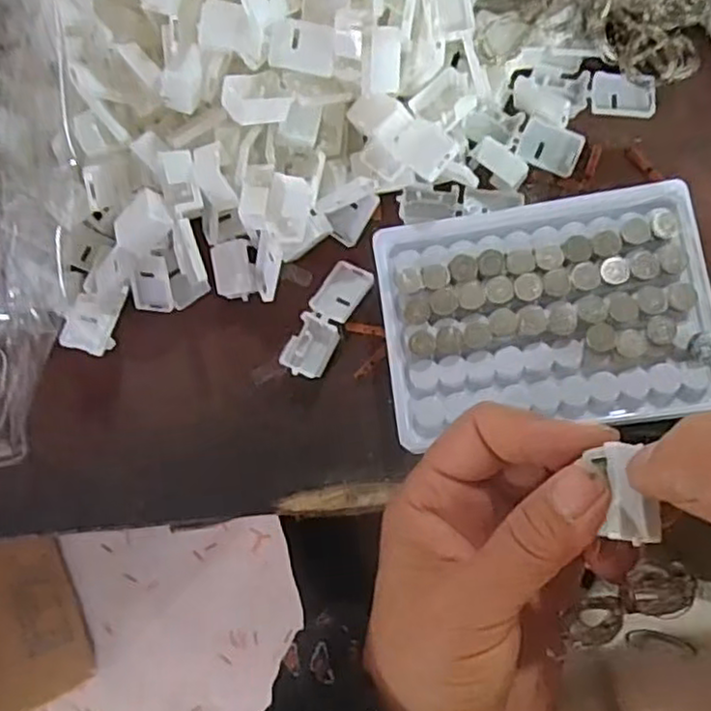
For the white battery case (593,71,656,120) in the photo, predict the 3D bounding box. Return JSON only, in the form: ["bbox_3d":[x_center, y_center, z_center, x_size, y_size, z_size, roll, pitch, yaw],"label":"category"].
[{"bbox_3d":[0.120,-0.117,0.308,0.028,0.007,0.019,7,84,9],"label":"white battery case"}]

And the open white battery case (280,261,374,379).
[{"bbox_3d":[-0.014,-0.018,0.316,0.021,0.011,0.056,29,88,11],"label":"open white battery case"}]

